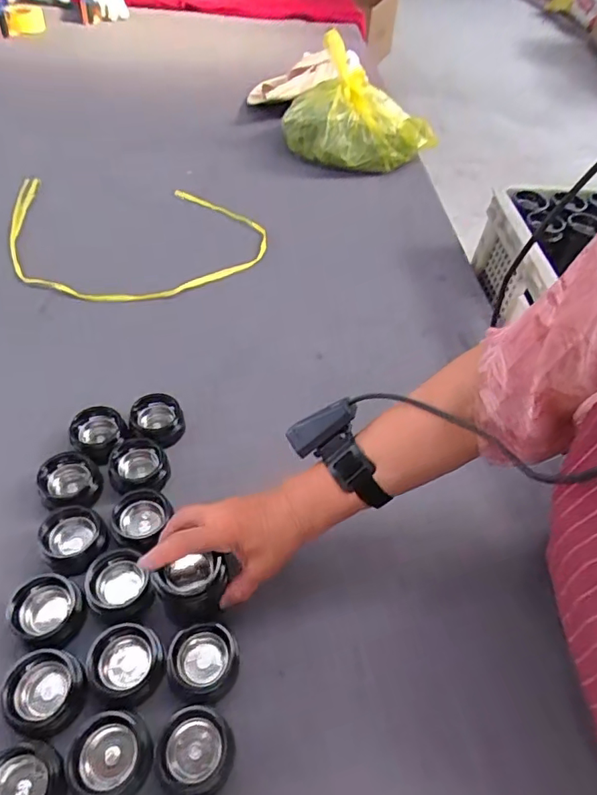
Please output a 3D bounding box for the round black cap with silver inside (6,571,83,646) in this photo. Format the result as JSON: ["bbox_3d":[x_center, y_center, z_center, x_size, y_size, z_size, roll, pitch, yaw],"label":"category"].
[{"bbox_3d":[-0.242,0.208,0.503,0.062,0.042,0.070,-25,57,-24],"label":"round black cap with silver inside"}]

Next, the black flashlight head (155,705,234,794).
[{"bbox_3d":[-0.087,0.298,0.438,0.059,0.031,0.064,-10,52,-13],"label":"black flashlight head"}]

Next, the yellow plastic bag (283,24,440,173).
[{"bbox_3d":[0.132,-0.590,1.085,0.275,0.164,0.195,30,54,18],"label":"yellow plastic bag"}]

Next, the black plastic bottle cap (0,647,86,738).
[{"bbox_3d":[-0.224,0.262,0.460,0.058,0.047,0.065,-18,54,-19],"label":"black plastic bottle cap"}]

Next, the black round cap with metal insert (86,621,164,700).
[{"bbox_3d":[-0.157,0.238,0.475,0.057,0.039,0.061,3,50,-3],"label":"black round cap with metal insert"}]

